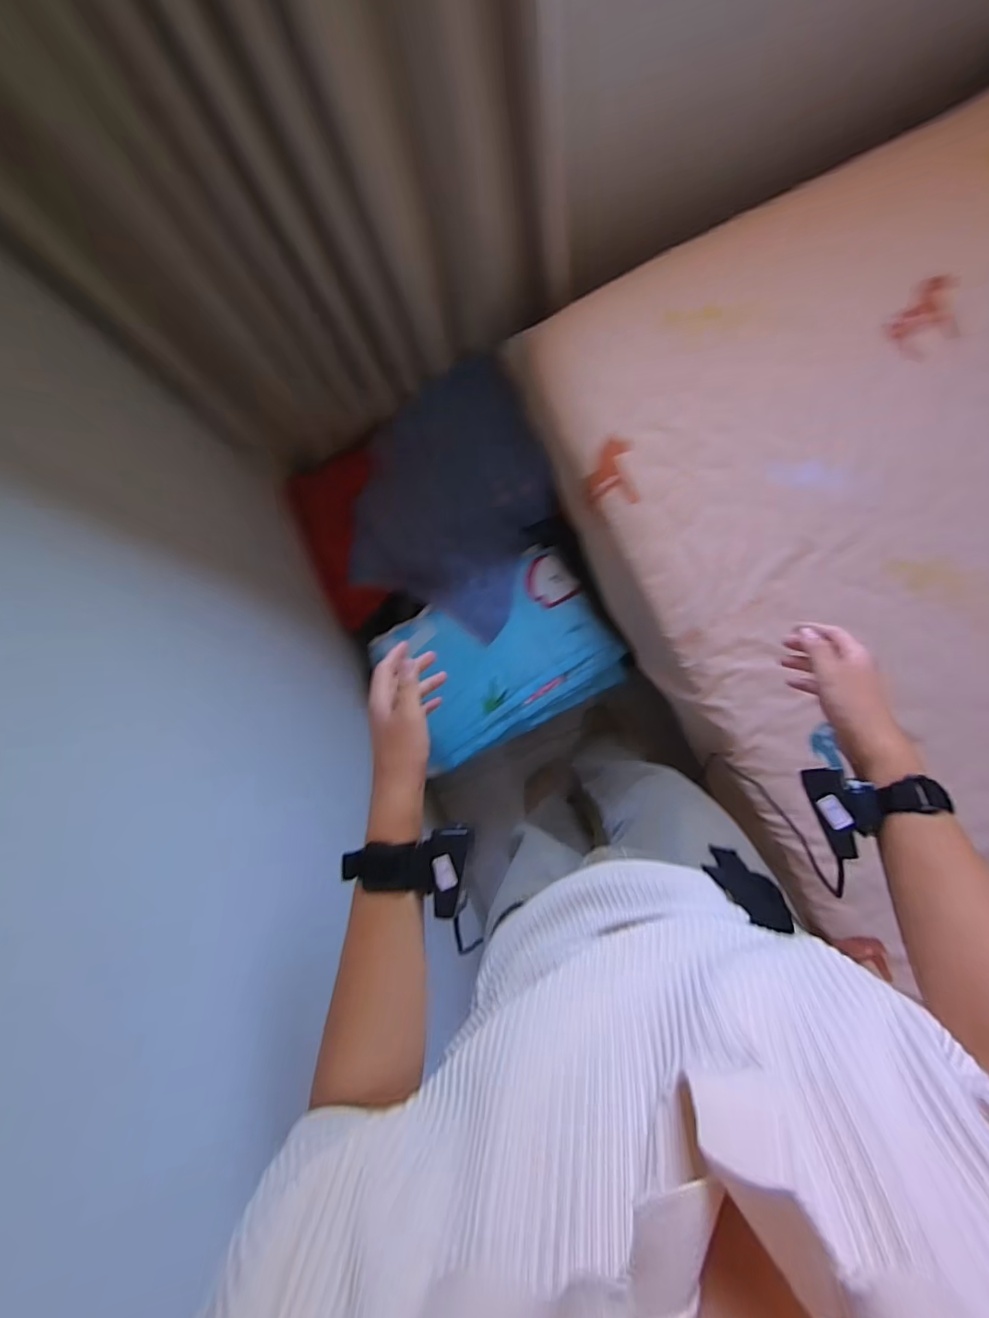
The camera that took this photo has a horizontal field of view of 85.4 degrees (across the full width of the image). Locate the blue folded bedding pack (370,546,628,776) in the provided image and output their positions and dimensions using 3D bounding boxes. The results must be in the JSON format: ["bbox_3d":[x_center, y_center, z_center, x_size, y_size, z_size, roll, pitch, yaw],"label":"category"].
[{"bbox_3d":[0.017,-0.009,1.214,0.482,0.112,0.355,-29,80,1],"label":"blue folded bedding pack"}]

